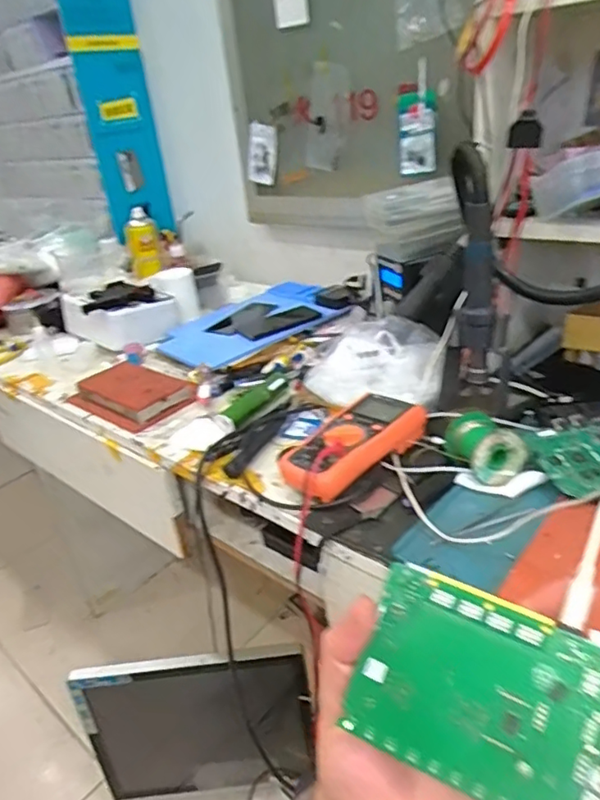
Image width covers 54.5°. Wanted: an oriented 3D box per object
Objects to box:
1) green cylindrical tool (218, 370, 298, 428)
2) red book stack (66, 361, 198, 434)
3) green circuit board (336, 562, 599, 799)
[{"bbox_3d":[-0.059,-0.005,0.862,0.036,0.026,0.165,9,32,28],"label":"green cylindrical tool"},{"bbox_3d":[-0.276,-0.015,0.934,0.187,0.034,0.122,19,37,39],"label":"red book stack"},{"bbox_3d":[0.082,0.132,0.263,0.106,0.004,0.081,16,74,22],"label":"green circuit board"}]

